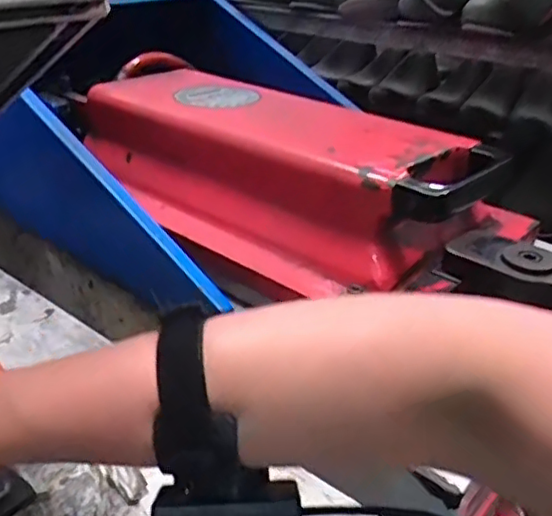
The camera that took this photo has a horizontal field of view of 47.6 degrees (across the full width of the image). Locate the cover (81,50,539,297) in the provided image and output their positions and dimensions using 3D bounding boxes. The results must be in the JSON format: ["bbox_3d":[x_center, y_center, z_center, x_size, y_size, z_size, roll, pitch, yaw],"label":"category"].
[{"bbox_3d":[-0.014,-0.110,0.673,0.488,0.106,0.243,24,35,33],"label":"cover"}]

